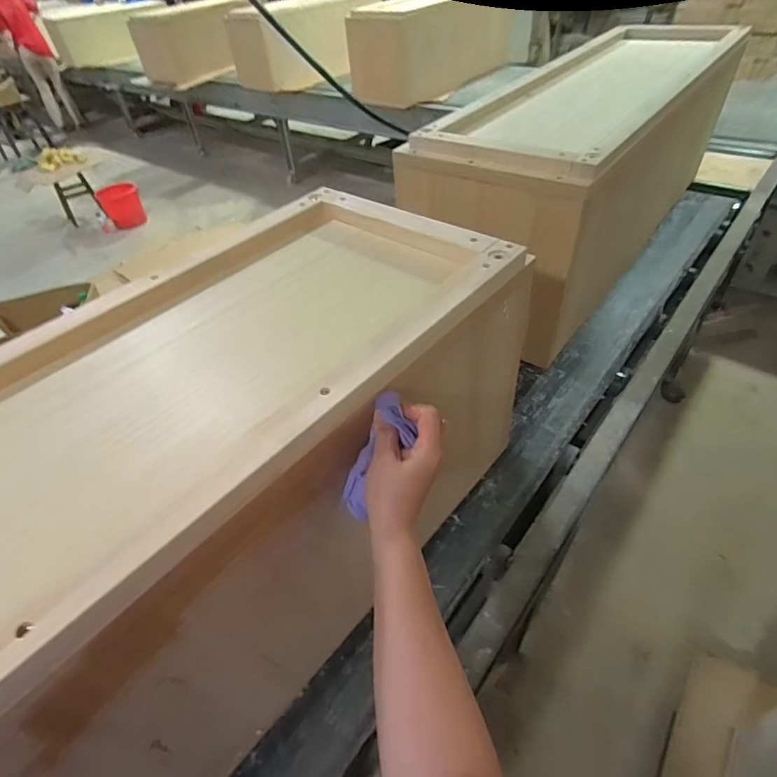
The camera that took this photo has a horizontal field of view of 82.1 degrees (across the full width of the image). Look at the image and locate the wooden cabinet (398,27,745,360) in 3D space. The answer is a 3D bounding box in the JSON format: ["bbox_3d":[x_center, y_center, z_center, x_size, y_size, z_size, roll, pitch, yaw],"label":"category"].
[{"bbox_3d":[0.506,-0.557,1.162,0.395,0.427,1.010,30,55,30],"label":"wooden cabinet"}]

